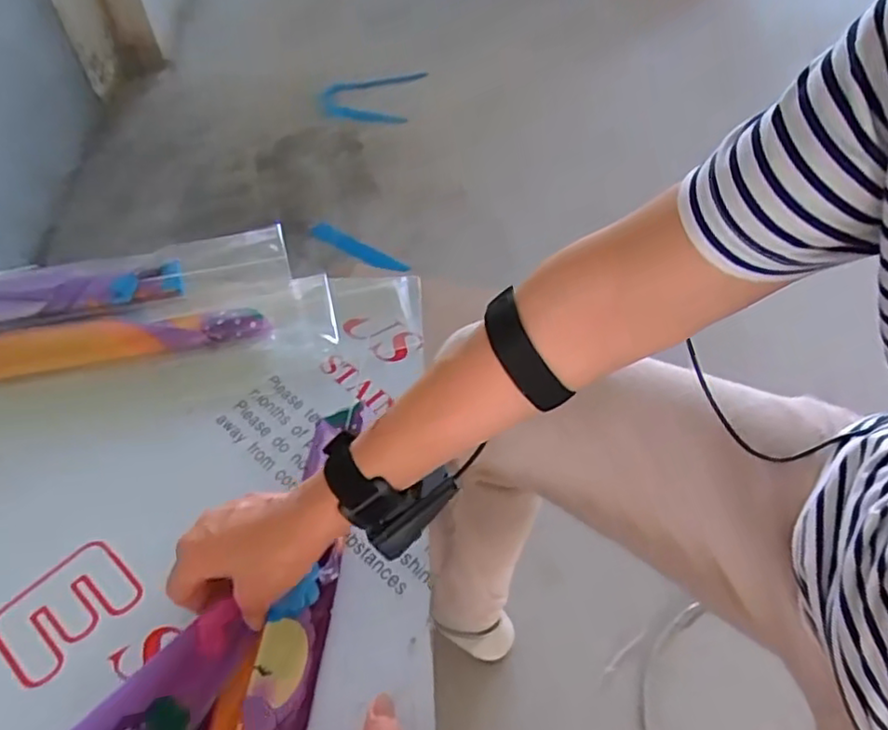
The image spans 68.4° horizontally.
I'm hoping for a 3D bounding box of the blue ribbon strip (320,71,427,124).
[{"bbox_3d":[-0.146,-0.650,1.621,0.344,0.033,0.138,-27,75,-32],"label":"blue ribbon strip"}]

